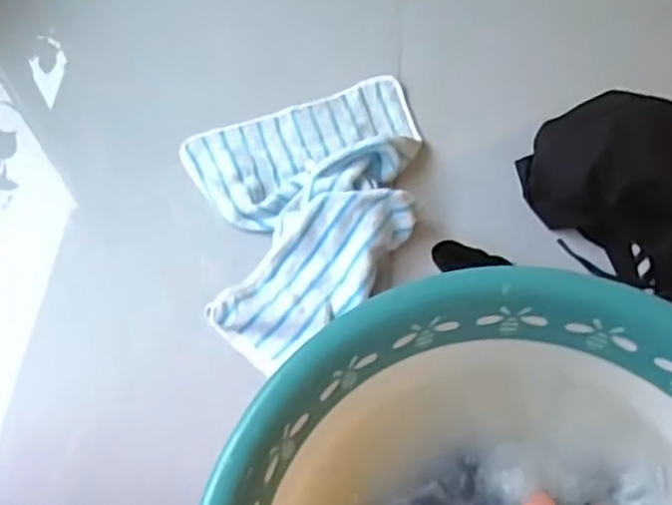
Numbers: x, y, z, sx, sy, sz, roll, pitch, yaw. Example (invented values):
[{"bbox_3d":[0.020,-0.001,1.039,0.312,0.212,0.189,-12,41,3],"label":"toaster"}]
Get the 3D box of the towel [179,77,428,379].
[{"bbox_3d":[-0.018,-0.069,0.853,0.306,0.075,0.362,-13,63,-7],"label":"towel"}]

